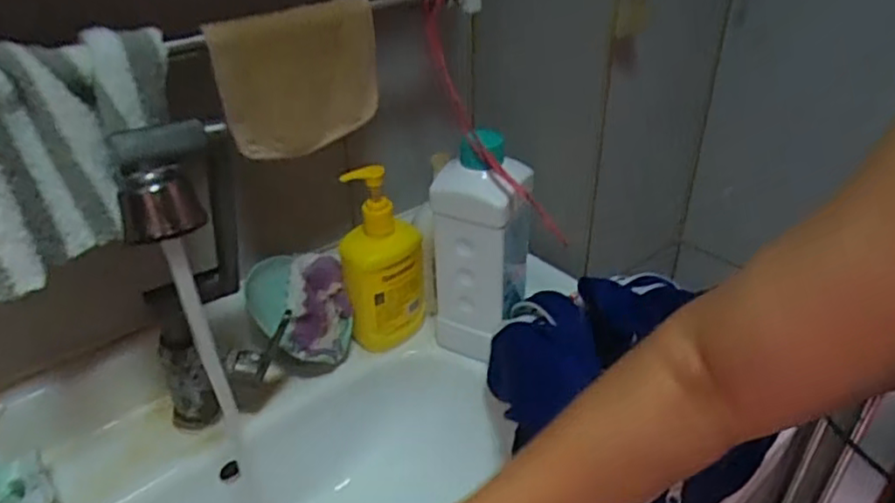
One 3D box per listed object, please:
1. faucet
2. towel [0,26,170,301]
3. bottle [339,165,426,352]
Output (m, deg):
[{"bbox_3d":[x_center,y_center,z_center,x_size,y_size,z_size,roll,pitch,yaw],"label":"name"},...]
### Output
[{"bbox_3d":[-0.194,0.037,0.511,0.080,0.304,0.110,-21,39,-28],"label":"faucet"},{"bbox_3d":[-0.248,-0.067,0.432,0.147,0.151,0.045,-24,15,-38],"label":"towel"},{"bbox_3d":[-0.065,0.005,0.660,0.083,0.192,0.057,-3,33,-4],"label":"bottle"}]

